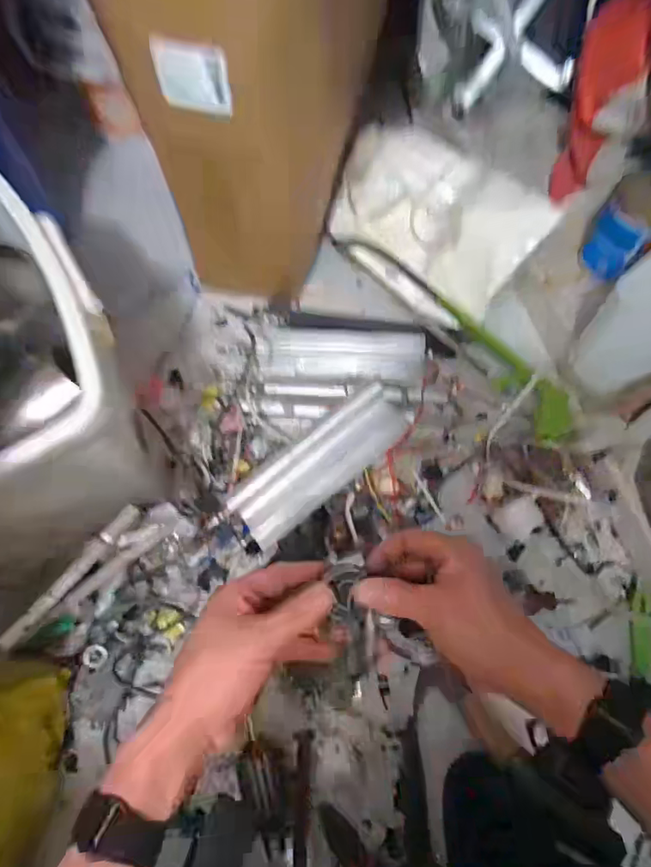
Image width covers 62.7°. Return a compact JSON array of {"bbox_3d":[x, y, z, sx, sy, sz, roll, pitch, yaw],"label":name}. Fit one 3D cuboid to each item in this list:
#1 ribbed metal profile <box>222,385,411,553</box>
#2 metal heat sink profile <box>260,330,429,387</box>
[{"bbox_3d":[-0.011,0.040,0.733,0.254,0.032,0.090,-38,90,-3],"label":"ribbed metal profile"},{"bbox_3d":[0.029,-0.121,0.828,0.242,0.026,0.096,1,70,3],"label":"metal heat sink profile"}]

